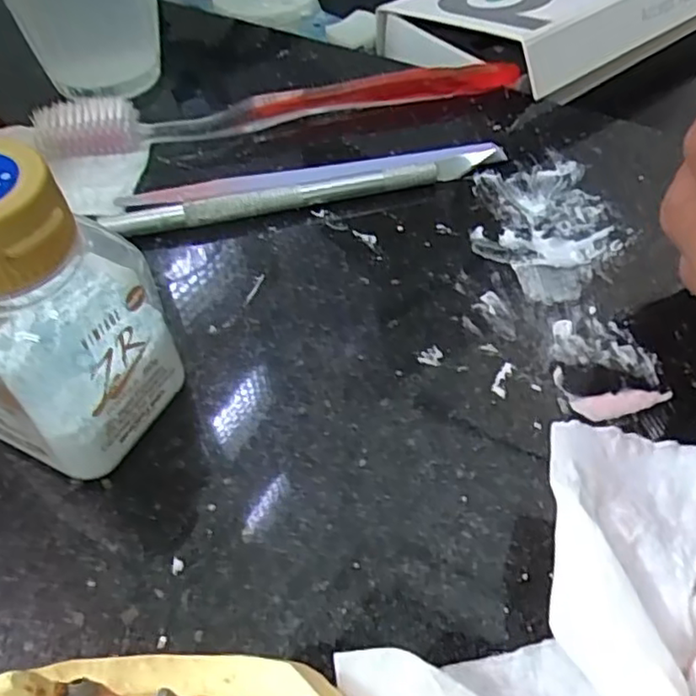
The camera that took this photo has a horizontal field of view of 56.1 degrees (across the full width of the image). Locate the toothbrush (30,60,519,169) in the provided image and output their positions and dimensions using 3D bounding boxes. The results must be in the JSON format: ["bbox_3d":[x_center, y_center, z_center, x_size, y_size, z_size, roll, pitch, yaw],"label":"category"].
[{"bbox_3d":[-0.025,-0.097,0.256,0.184,0.013,0.021,-13,51,-10],"label":"toothbrush"}]

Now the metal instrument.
[{"bbox_3d":[-0.012,-0.054,0.225,0.140,0.007,0.009,-12,51,-9],"label":"metal instrument"}]

